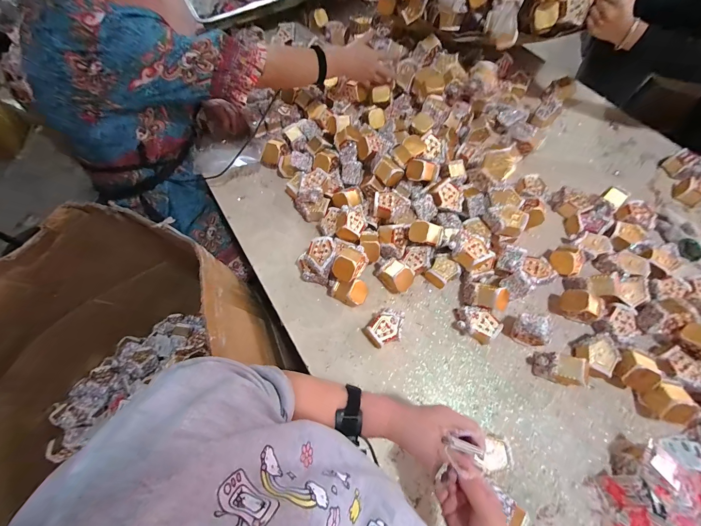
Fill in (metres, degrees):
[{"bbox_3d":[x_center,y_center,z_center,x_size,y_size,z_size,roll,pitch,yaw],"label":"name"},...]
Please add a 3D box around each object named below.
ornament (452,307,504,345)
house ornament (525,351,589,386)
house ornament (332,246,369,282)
[{"bbox_3d":[0.262,0.128,0.611,0.090,0.047,0.062,22,68,12],"label":"ornament"},{"bbox_3d":[0.400,0.203,0.557,0.081,0.071,0.047,21,67,11],"label":"house ornament"},{"bbox_3d":[0.001,0.001,0.603,0.048,0.065,0.080,34,70,16],"label":"house ornament"}]

